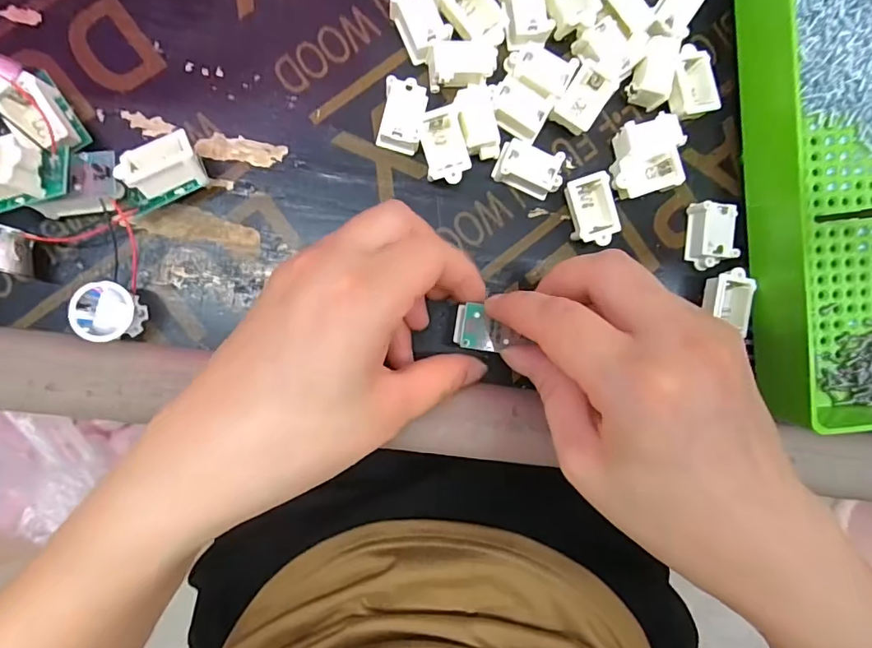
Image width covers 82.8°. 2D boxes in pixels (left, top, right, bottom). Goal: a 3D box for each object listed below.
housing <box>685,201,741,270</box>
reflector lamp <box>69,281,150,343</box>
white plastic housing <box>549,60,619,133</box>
[{"bbox_3d":[0.125,-0.041,0.225,0.018,0.016,0.029,-7,91,-6],"label":"housing"},{"bbox_3d":[-0.129,-0.005,0.197,0.020,0.019,0.023,6,90,-6],"label":"reflector lamp"},{"bbox_3d":[0.064,-0.098,0.215,0.018,0.010,0.025,34,87,-5],"label":"white plastic housing"}]

